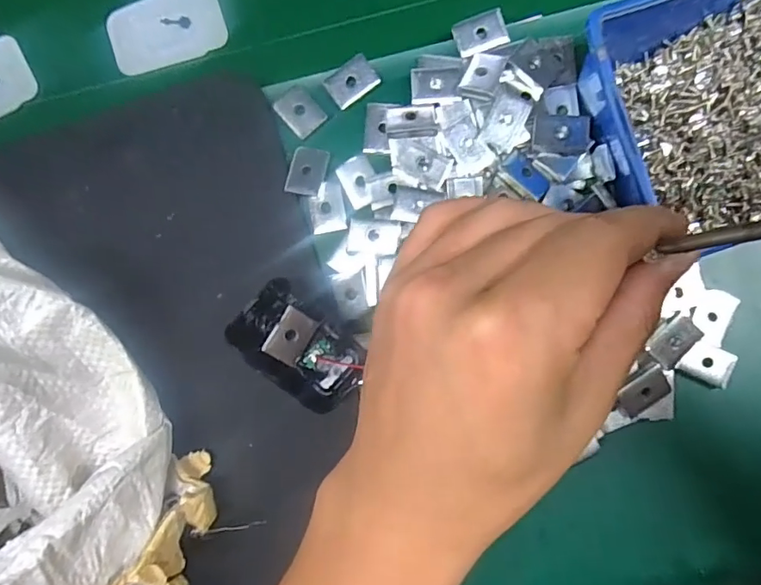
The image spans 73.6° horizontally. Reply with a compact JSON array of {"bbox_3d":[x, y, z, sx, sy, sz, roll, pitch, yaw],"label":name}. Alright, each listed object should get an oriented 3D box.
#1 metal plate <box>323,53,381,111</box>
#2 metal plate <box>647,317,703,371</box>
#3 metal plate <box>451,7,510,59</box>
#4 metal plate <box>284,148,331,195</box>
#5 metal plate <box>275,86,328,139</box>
[{"bbox_3d":[-0.016,-0.120,0.289,0.028,0.004,0.020,-36,87,1],"label":"metal plate"},{"bbox_3d":[0.157,0.026,0.269,0.018,0.004,0.026,42,102,-4],"label":"metal plate"},{"bbox_3d":[0.057,-0.147,0.286,0.029,0.004,0.020,-20,87,2],"label":"metal plate"},{"bbox_3d":[-0.041,-0.068,0.287,0.020,0.008,0.028,12,88,3],"label":"metal plate"},{"bbox_3d":[-0.046,-0.103,0.290,0.021,0.004,0.027,-40,87,1],"label":"metal plate"}]

